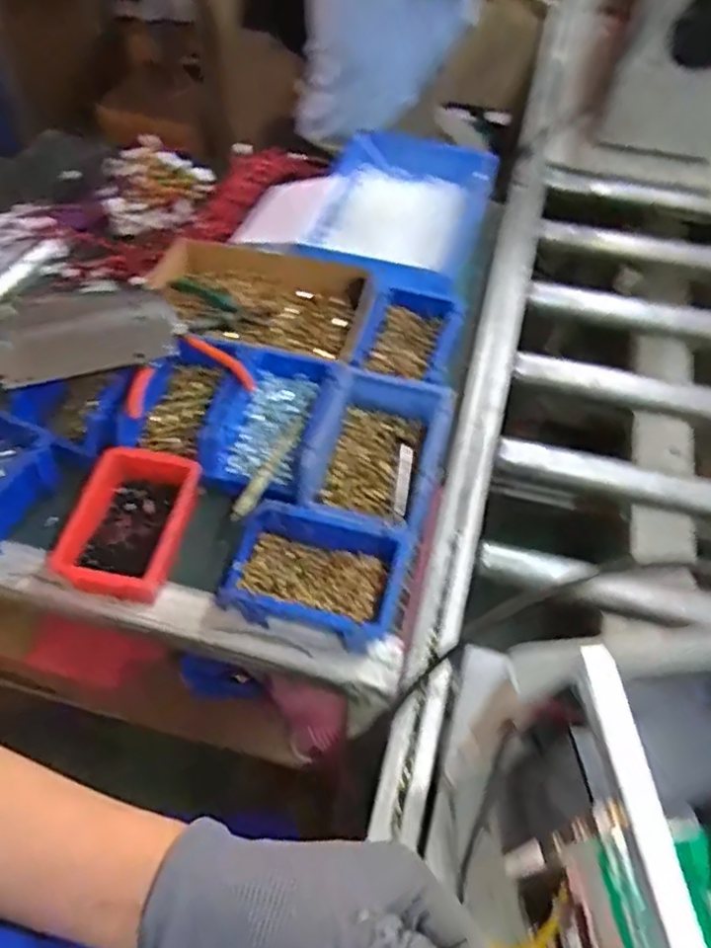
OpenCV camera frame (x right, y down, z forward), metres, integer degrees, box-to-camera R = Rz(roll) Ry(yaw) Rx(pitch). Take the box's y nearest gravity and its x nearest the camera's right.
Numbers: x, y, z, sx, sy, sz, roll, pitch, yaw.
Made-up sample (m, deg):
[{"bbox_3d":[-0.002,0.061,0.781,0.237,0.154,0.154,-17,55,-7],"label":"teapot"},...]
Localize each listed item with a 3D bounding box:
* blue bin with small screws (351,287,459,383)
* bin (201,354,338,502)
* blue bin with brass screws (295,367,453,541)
[{"bbox_3d":[0.061,-0.152,0.805,0.103,0.056,0.149,14,57,9],"label":"blue bin with small screws"},{"bbox_3d":[-0.092,-0.054,0.730,0.116,0.072,0.177,9,56,5],"label":"bin"},{"bbox_3d":[0.020,-0.021,0.707,0.132,0.067,0.188,12,57,7],"label":"blue bin with brass screws"}]

